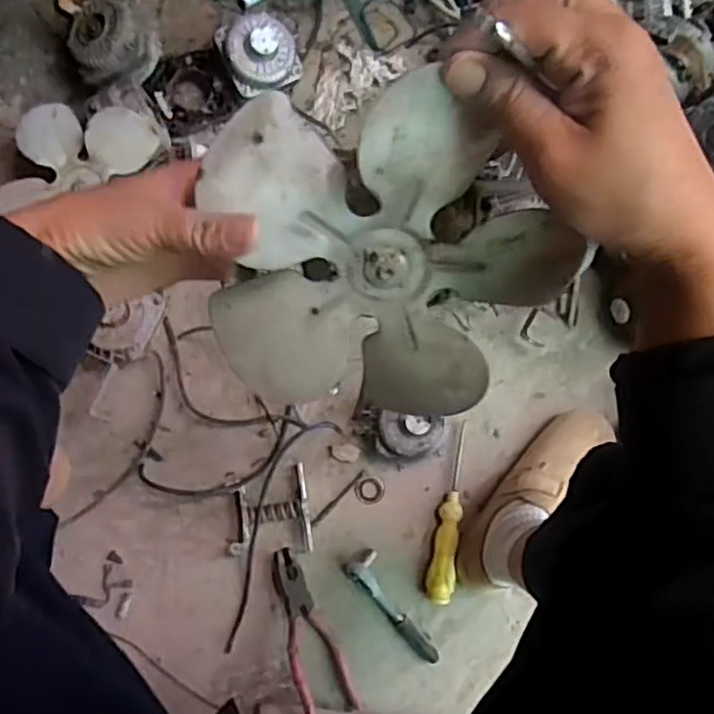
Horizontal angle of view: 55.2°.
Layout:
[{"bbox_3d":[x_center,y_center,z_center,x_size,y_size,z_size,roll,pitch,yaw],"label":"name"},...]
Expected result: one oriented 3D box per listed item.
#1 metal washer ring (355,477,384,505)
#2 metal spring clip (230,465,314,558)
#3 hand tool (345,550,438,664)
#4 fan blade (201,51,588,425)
[{"bbox_3d":[0.015,0.158,0.805,0.033,0.004,0.032,1,83,-7],"label":"metal washer ring"},{"bbox_3d":[-0.095,0.171,0.768,0.089,0.015,0.094,0,84,-7],"label":"metal spring clip"},{"bbox_3d":[0.047,0.285,0.781,0.037,0.031,0.148,-41,90,-10],"label":"hand tool"},{"bbox_3d":[0.004,-0.042,0.335,0.168,0.033,0.175,1,122,1],"label":"fan blade"}]

